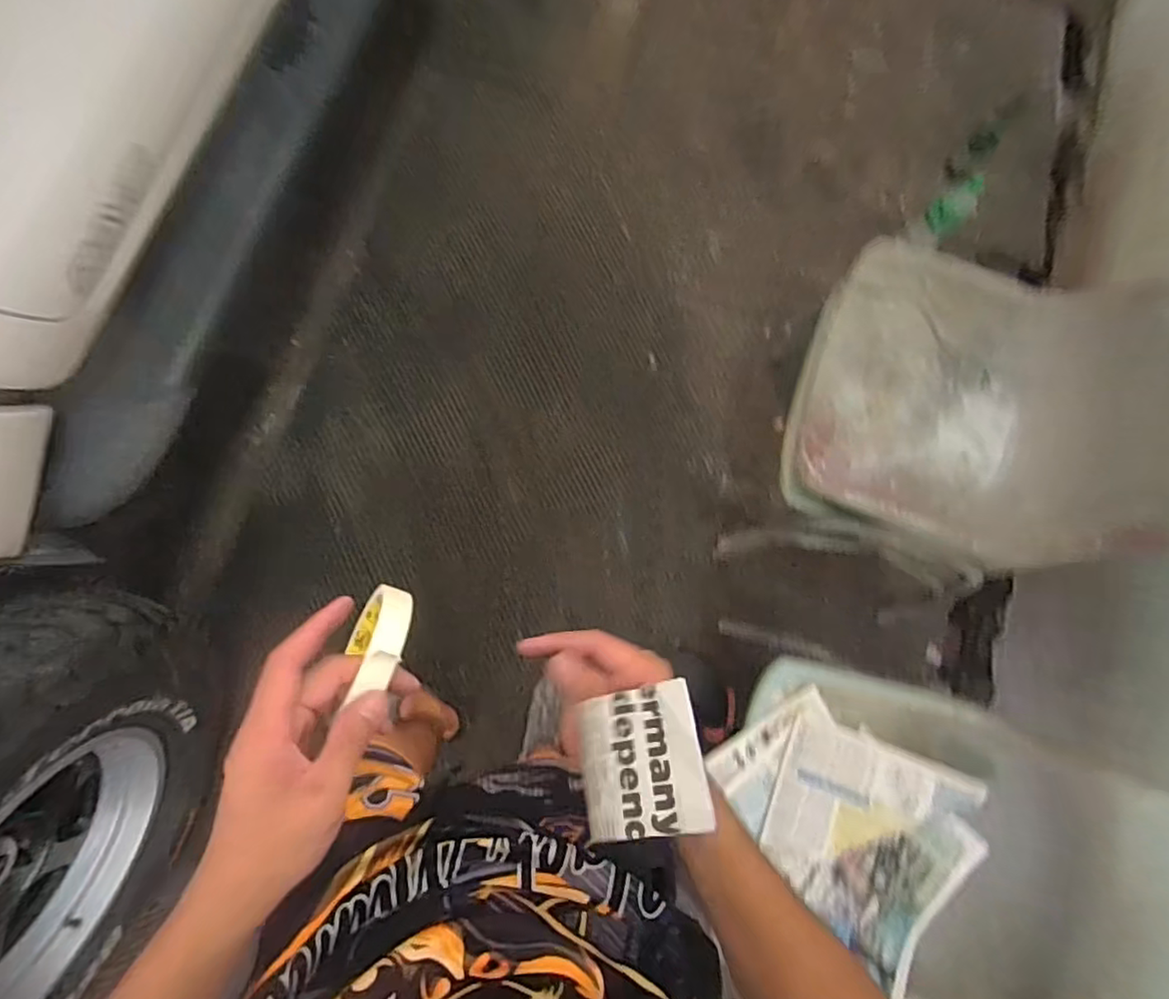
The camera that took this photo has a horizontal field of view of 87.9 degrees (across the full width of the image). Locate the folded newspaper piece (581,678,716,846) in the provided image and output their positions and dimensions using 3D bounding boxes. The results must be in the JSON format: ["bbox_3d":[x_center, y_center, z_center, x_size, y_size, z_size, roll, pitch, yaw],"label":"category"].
[{"bbox_3d":[0.030,0.147,0.339,0.078,0.008,0.072,-22,62,24],"label":"folded newspaper piece"}]

